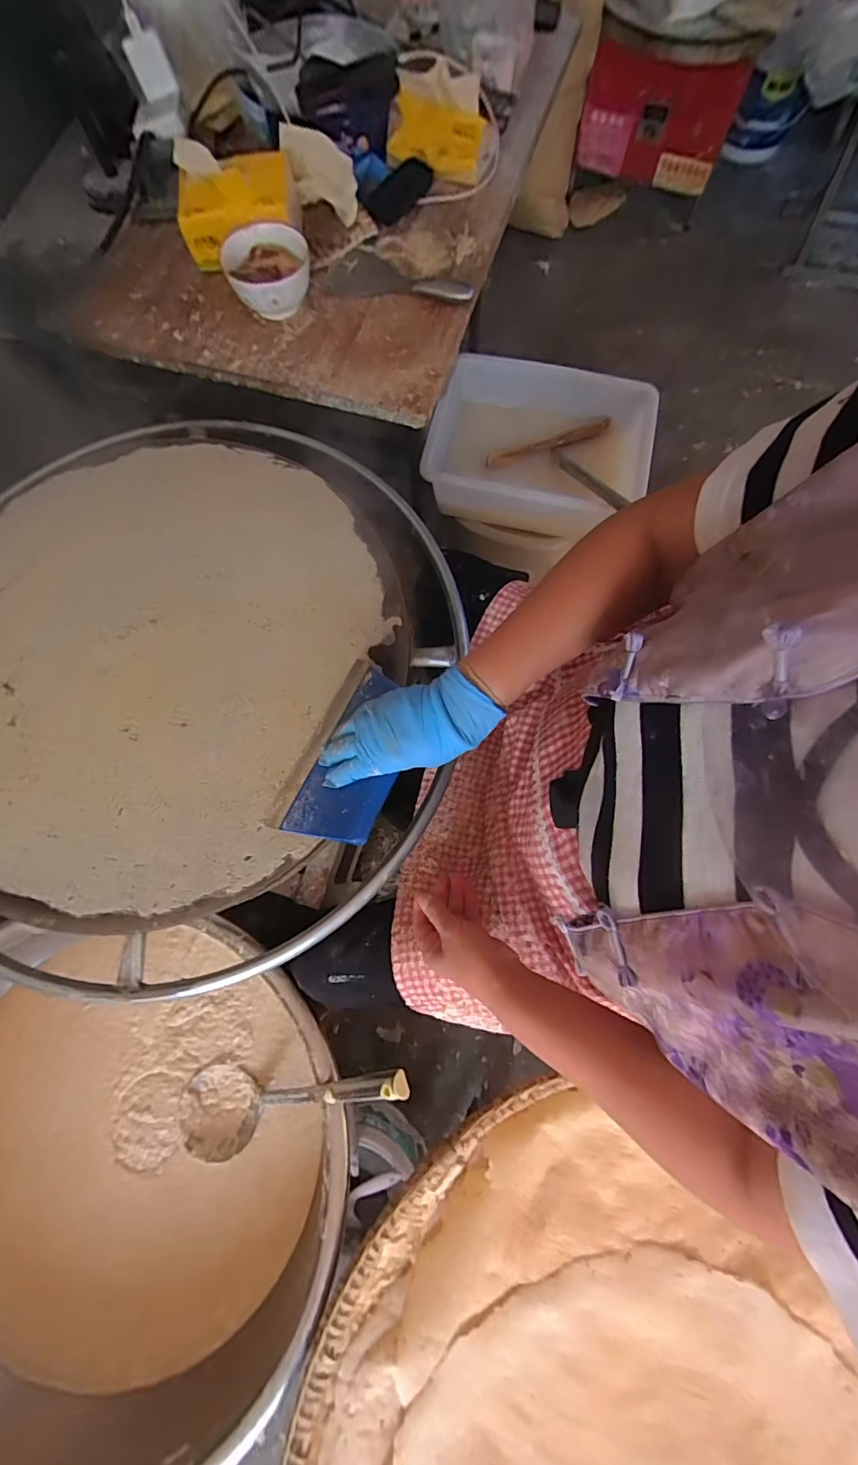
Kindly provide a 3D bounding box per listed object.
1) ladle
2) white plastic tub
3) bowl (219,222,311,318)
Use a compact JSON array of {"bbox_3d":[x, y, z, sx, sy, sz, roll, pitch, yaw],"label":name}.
[{"bbox_3d":[-0.170,0.446,0.582,0.376,0.068,0.106,-29,73,31],"label":"ladle"},{"bbox_3d":[0.192,-0.480,0.844,0.361,0.115,0.259,17,75,5],"label":"white plastic tub"},{"bbox_3d":[-0.222,-0.641,0.689,0.115,0.064,0.122,0,75,1],"label":"bowl"}]

